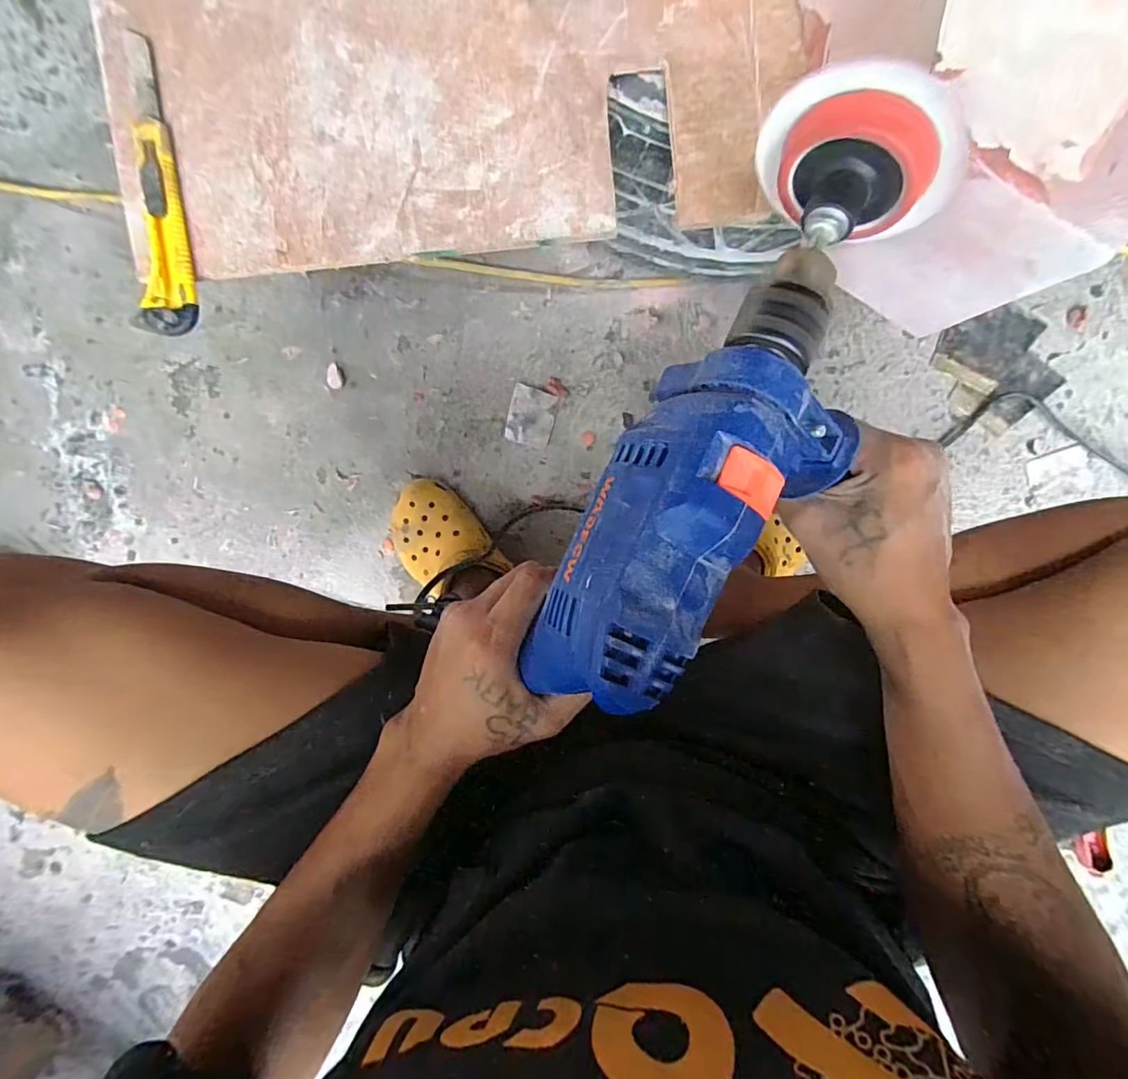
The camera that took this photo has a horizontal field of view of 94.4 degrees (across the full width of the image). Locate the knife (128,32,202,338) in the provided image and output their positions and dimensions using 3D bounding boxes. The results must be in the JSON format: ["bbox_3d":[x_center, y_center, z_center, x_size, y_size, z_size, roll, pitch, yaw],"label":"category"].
[{"bbox_3d":[-0.289,-0.252,0.373,0.037,0.021,0.202,0,97,2],"label":"knife"}]

